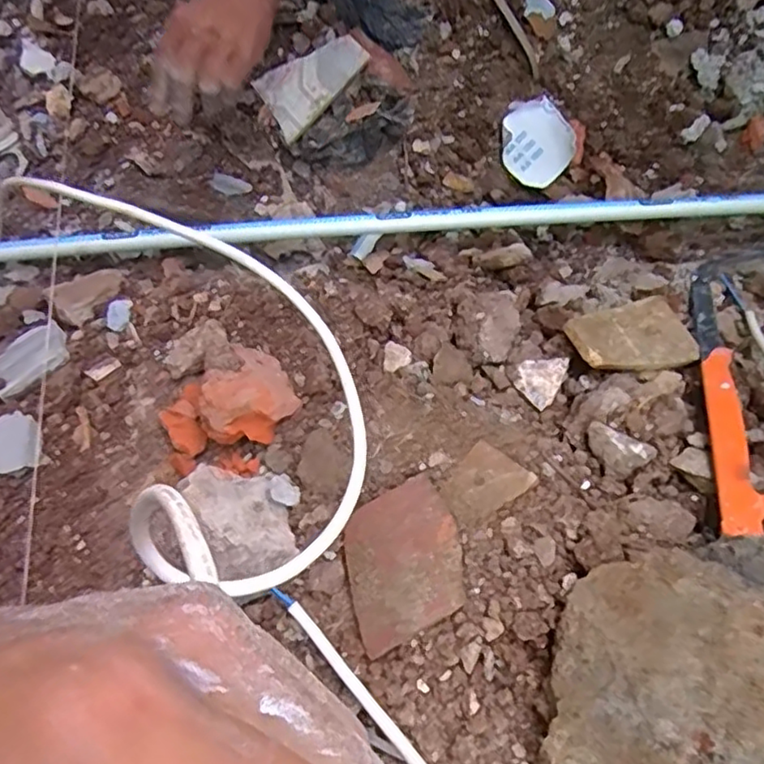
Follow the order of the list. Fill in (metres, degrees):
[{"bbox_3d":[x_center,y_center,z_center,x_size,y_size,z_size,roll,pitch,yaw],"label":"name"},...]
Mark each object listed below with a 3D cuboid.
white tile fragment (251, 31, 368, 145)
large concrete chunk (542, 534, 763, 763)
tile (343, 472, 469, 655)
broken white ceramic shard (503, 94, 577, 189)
[{"bbox_3d":[-0.078,-0.354,0.754,0.131,0.011,0.080,-32,81,6],"label":"white tile fragment"},{"bbox_3d":[0.176,0.188,0.378,0.153,0.027,0.178,-16,49,24],"label":"large concrete chunk"},{"bbox_3d":[0.014,0.134,0.476,0.091,0.023,0.100,-23,68,-9],"label":"tile"},{"bbox_3d":[0.194,-0.298,0.804,0.086,0.011,0.097,-33,93,15],"label":"broken white ceramic shard"}]

